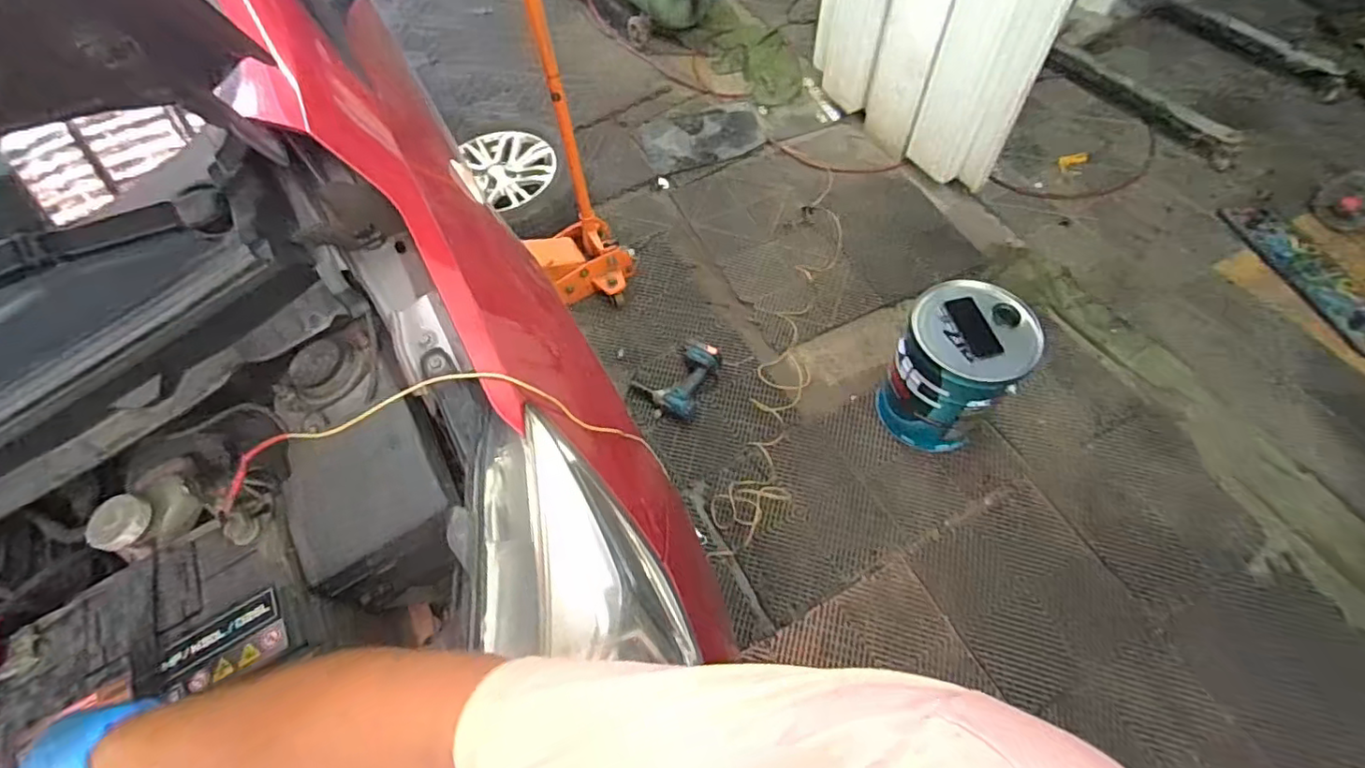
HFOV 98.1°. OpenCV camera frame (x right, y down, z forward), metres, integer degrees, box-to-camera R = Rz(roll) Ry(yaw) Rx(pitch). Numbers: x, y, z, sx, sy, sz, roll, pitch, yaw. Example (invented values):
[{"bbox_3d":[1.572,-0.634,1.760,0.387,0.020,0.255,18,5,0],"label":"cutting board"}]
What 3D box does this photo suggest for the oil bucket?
[{"bbox_3d":[0.681,-0.033,1.511,0.271,0.356,0.277,-1,58,1],"label":"oil bucket"}]

